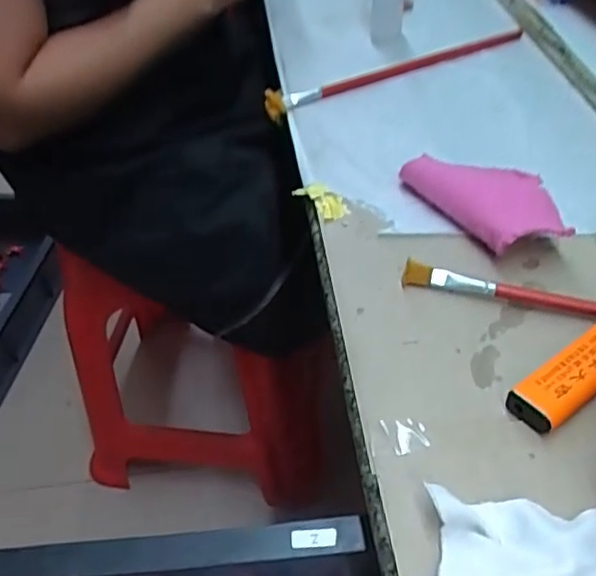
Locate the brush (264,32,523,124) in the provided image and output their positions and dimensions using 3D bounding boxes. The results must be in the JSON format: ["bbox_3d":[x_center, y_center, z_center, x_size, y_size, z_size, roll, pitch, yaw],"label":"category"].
[{"bbox_3d":[0.090,-0.184,0.526,0.259,0.018,0.021,-22,47,-18],"label":"brush"}]

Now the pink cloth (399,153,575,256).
[{"bbox_3d":[0.113,-0.056,0.376,0.055,0.021,0.097,-23,48,-19],"label":"pink cloth"}]

